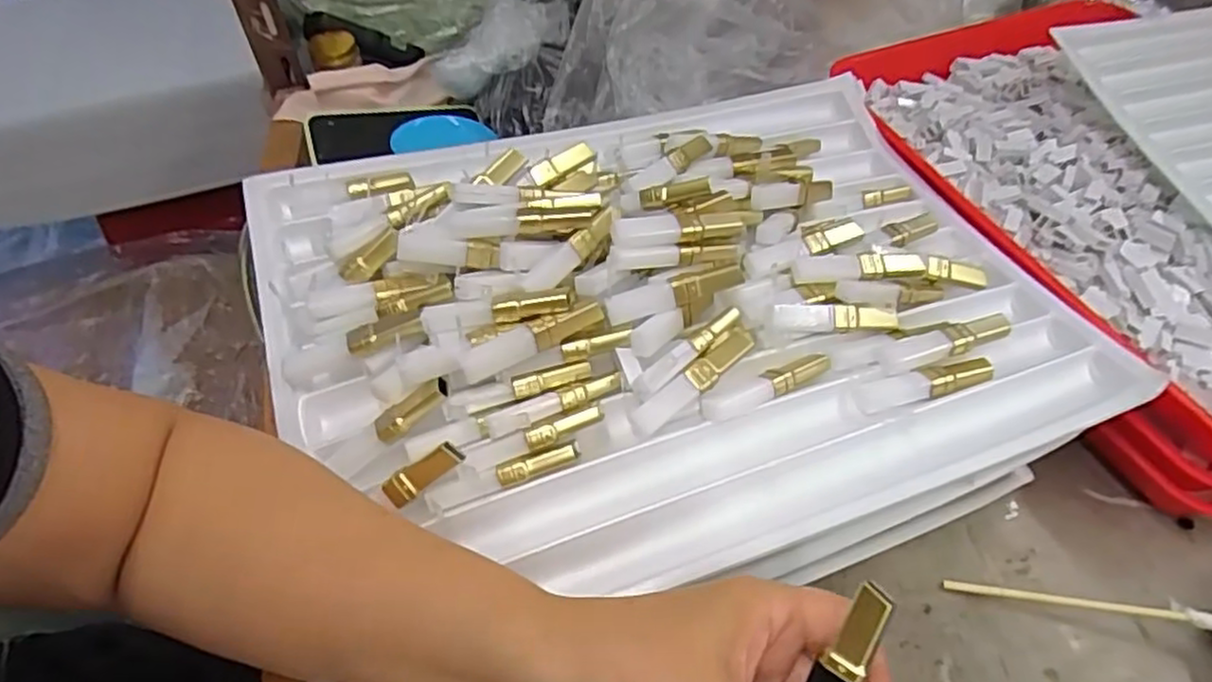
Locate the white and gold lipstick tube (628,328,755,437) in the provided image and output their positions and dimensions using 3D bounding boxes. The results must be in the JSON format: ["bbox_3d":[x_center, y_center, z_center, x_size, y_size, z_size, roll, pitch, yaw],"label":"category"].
[{"bbox_3d":[0.042,0.019,0.356,0.074,0.012,0.015,-39,58,-10],"label":"white and gold lipstick tube"}]

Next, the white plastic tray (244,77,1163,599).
[{"bbox_3d":[0.033,-0.037,0.391,0.421,0.052,0.312,-17,52,-13],"label":"white plastic tray"}]

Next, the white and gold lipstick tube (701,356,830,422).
[{"bbox_3d":[0.084,0.023,0.361,0.075,0.011,0.015,-20,53,-16],"label":"white and gold lipstick tube"}]

